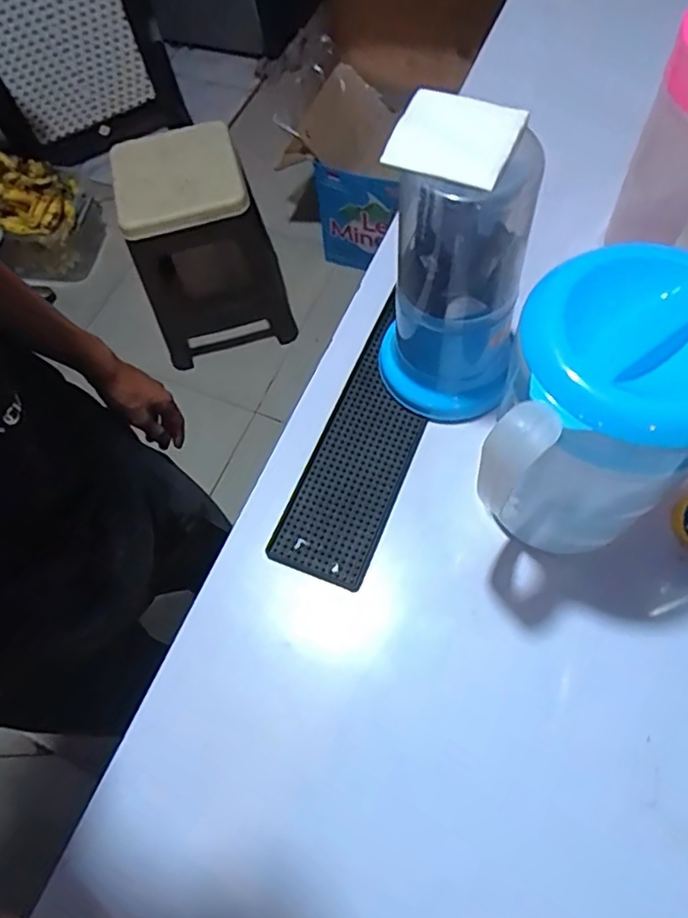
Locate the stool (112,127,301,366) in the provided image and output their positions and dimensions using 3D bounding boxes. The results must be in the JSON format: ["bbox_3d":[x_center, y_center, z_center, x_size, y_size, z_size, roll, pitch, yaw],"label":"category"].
[{"bbox_3d":[-0.342,-0.532,1.536,0.320,0.499,0.291,-15,64,-2],"label":"stool"}]

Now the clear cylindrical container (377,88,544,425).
[{"bbox_3d":[0.097,-0.157,0.542,0.129,0.271,0.117,8,65,9],"label":"clear cylindrical container"}]

